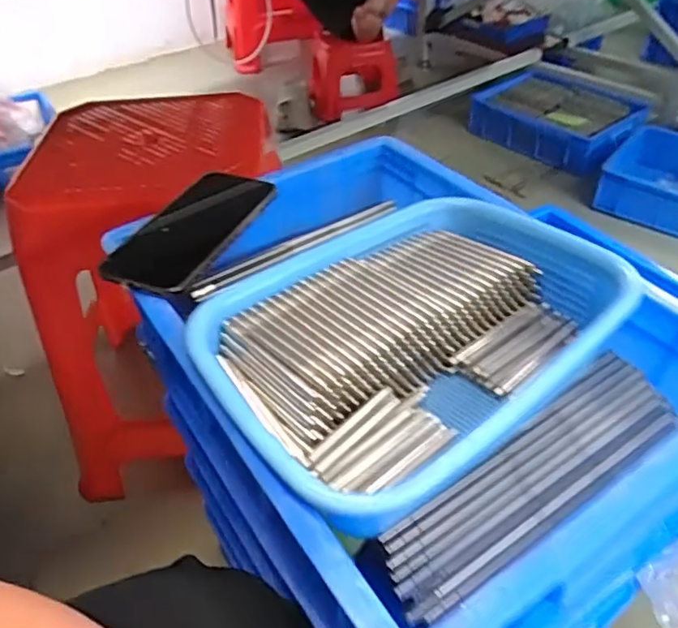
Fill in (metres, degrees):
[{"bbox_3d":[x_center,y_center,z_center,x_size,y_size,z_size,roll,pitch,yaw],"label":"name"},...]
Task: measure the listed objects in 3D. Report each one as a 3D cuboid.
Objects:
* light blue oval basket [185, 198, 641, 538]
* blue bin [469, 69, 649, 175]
[{"bbox_3d":[0.049,0.016,0.422,0.289,0.073,0.206,-30,48,-27],"label":"light blue oval basket"},{"bbox_3d":[0.651,-0.595,1.778,0.478,0.114,0.327,32,52,32],"label":"blue bin"}]

